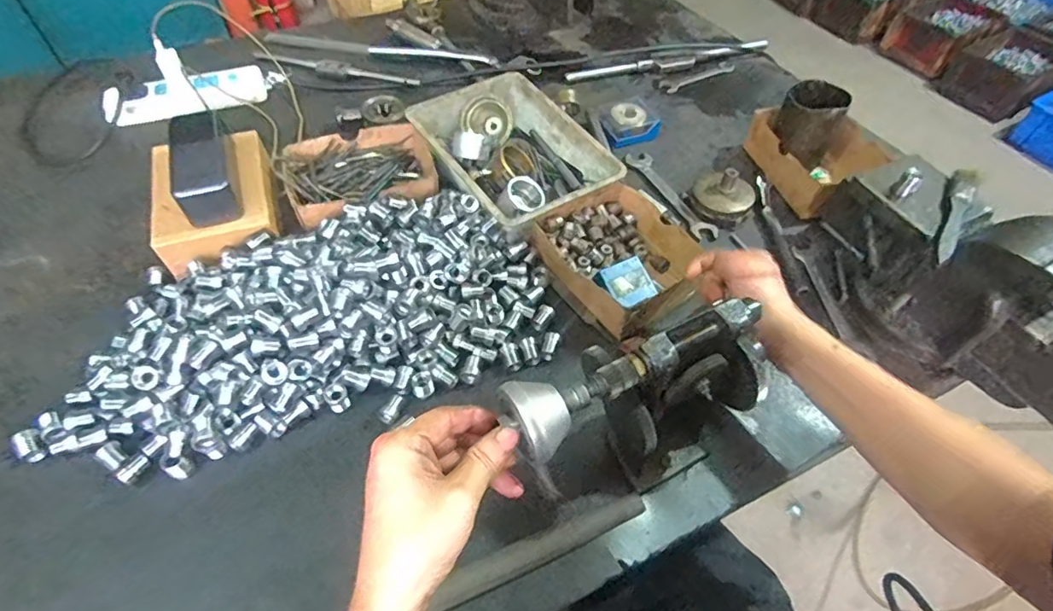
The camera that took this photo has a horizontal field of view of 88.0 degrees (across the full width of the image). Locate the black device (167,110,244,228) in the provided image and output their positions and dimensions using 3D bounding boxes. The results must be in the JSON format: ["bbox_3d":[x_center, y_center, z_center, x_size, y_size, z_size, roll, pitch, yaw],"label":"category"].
[{"bbox_3d":[-0.350,-0.148,0.595,0.061,0.050,0.146,-20,56,-16],"label":"black device"}]

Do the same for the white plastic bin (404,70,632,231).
[{"bbox_3d":[-0.020,-0.182,0.692,0.170,0.079,0.245,-27,58,-21],"label":"white plastic bin"}]

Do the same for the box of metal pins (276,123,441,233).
[{"bbox_3d":[-0.200,-0.155,0.674,0.178,0.052,0.139,-20,57,-18],"label":"box of metal pins"}]

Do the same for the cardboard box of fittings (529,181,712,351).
[{"bbox_3d":[0.107,-0.055,0.617,0.153,0.053,0.181,-26,59,-22],"label":"cardboard box of fittings"}]

